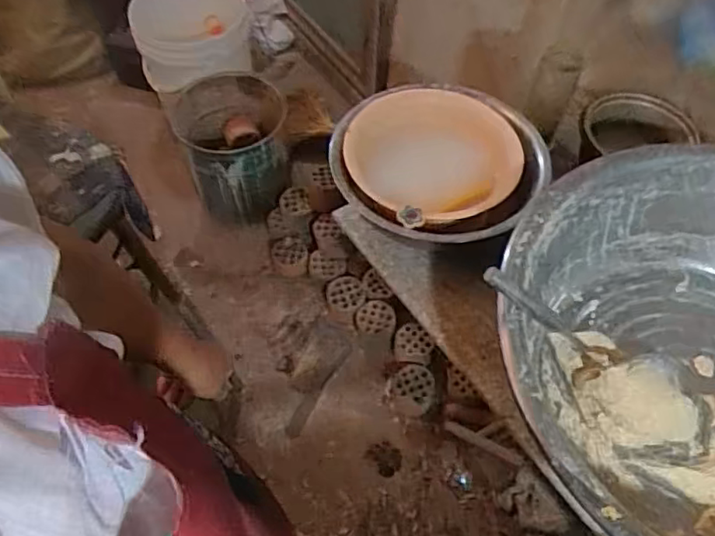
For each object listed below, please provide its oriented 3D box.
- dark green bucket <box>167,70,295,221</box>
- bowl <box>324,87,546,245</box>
[{"bbox_3d":[-0.333,-0.320,1.712,0.285,0.244,0.332,-11,59,-10],"label":"dark green bucket"},{"bbox_3d":[0.129,-0.165,0.976,0.310,0.091,0.313,23,60,11],"label":"bowl"}]

